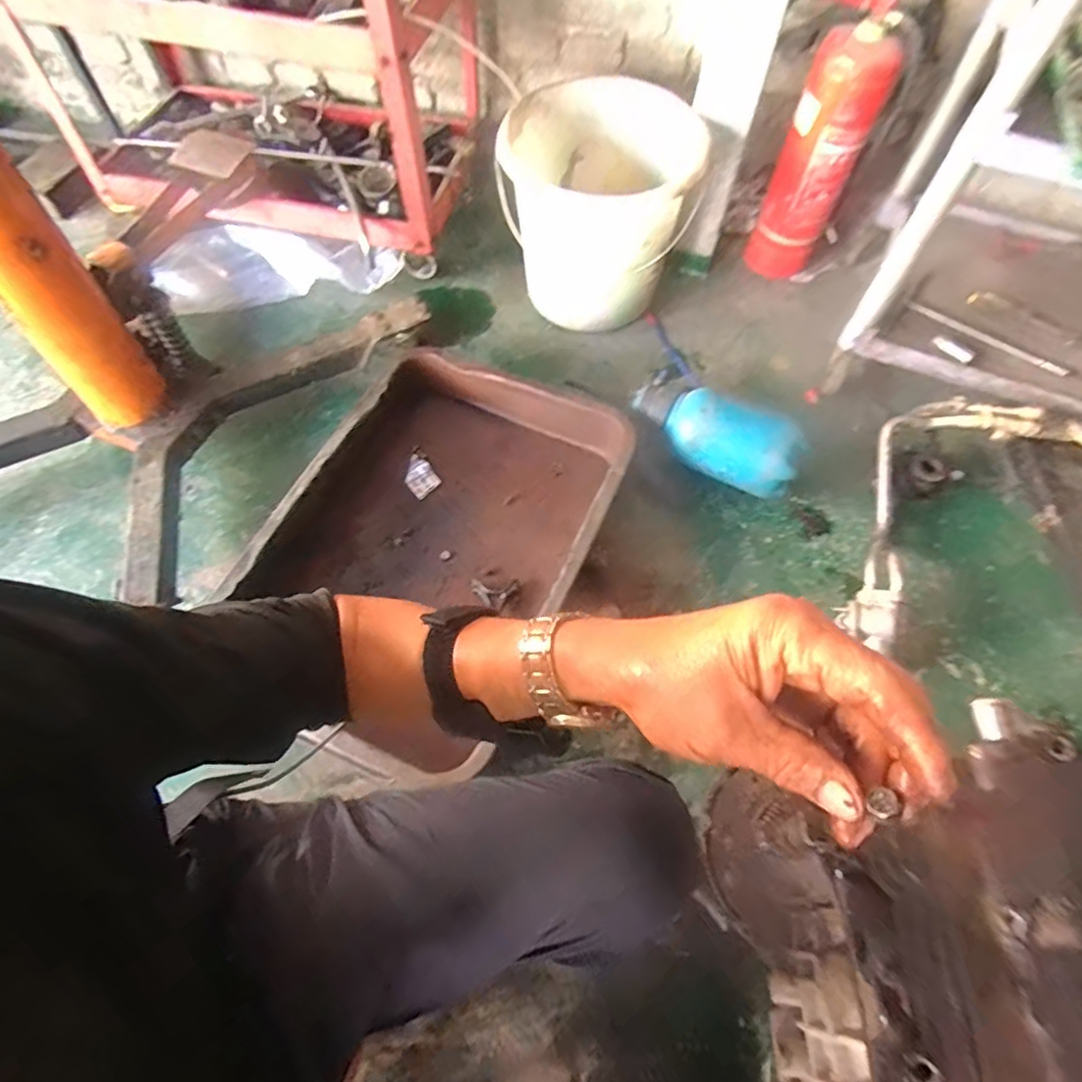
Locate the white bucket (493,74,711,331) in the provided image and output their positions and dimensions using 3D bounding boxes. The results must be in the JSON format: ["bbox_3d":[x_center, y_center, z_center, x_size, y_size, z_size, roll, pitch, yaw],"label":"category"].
[{"bbox_3d":[0.106,-0.620,1.137,0.346,0.272,0.346,1,62,-1],"label":"white bucket"}]

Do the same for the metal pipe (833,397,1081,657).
[{"bbox_3d":[0.631,-0.081,0.968,0.571,0.107,0.260,-33,67,-18],"label":"metal pipe"}]

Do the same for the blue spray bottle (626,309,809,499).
[{"bbox_3d":[0.281,-0.195,0.991,0.298,0.098,0.123,38,67,17],"label":"blue spray bottle"}]

